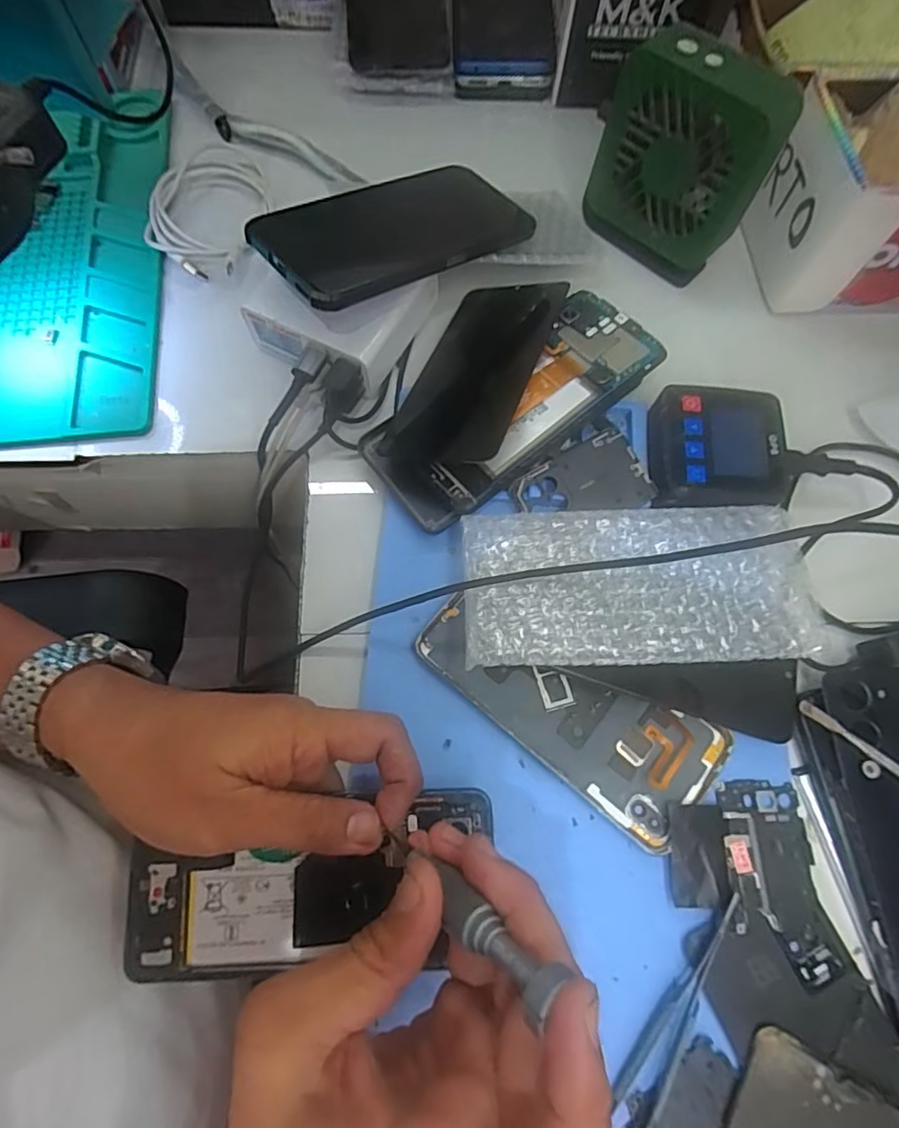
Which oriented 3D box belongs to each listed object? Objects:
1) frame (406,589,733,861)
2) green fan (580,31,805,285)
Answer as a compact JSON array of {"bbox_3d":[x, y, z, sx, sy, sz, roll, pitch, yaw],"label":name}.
[{"bbox_3d":[0.062,0.069,0.302,0.157,0.006,0.066,38,74,11],"label":"frame"},{"bbox_3d":[0.144,-0.253,0.362,0.106,0.106,0.047,38,74,12],"label":"green fan"}]

